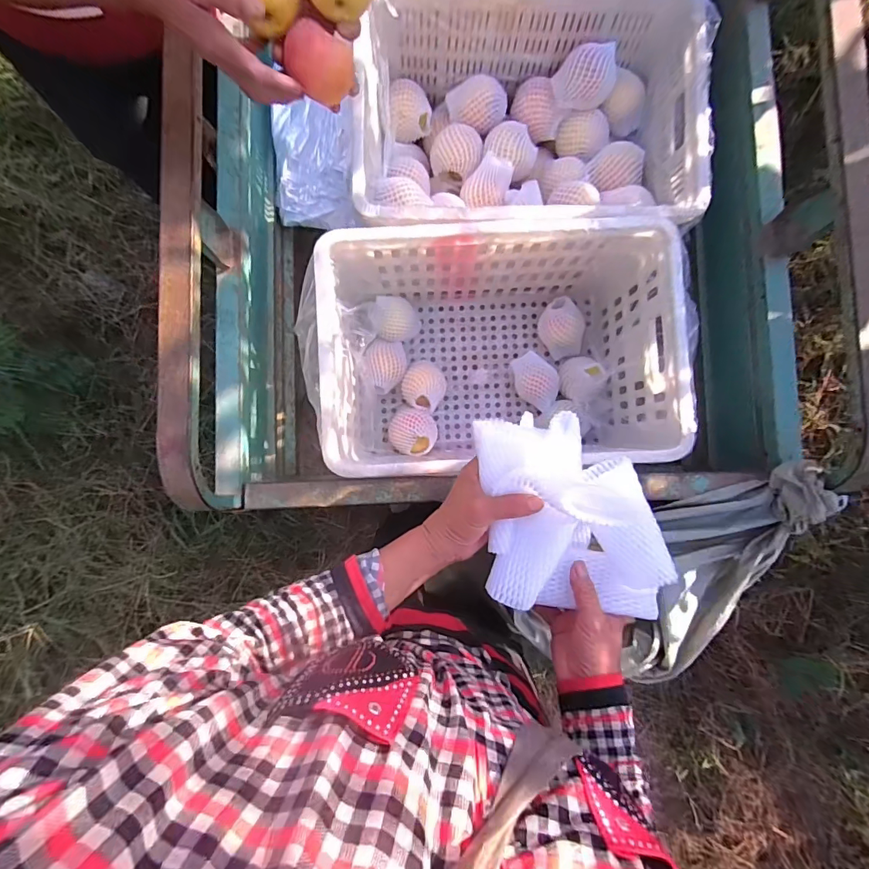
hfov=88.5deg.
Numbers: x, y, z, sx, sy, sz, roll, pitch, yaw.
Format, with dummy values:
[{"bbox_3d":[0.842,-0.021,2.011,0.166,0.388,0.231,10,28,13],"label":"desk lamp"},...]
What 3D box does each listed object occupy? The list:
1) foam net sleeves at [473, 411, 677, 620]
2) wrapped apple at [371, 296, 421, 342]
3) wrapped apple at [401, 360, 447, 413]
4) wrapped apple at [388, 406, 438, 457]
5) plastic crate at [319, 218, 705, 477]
[{"bbox_3d":[0.132,0.080,0.431,0.165,0.067,0.194,-4,88,1],"label":"foam net sleeves"},{"bbox_3d":[-0.075,-0.227,0.897,0.085,0.087,0.082,1,88,2],"label":"wrapped apple"},{"bbox_3d":[-0.021,-0.099,0.897,0.087,0.084,0.105,15,89,2],"label":"wrapped apple"},{"bbox_3d":[-0.042,-0.005,0.878,0.092,0.104,0.091,0,88,2],"label":"wrapped apple"},{"bbox_3d":[0.109,-0.125,0.788,0.571,0.313,0.367,-4,88,1],"label":"plastic crate"}]

